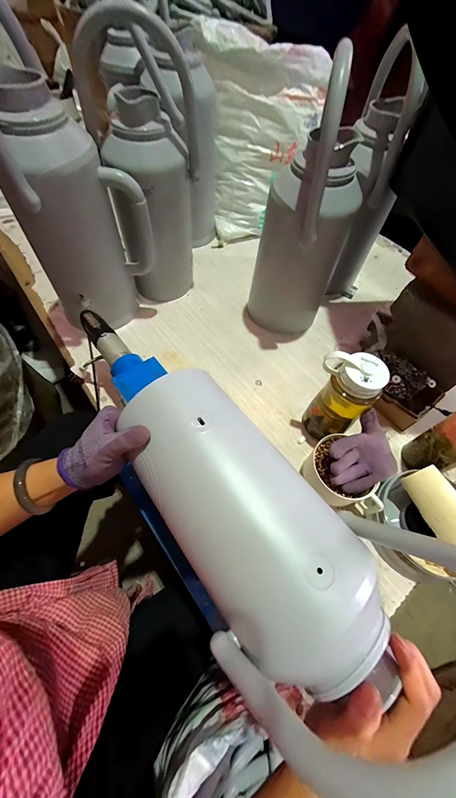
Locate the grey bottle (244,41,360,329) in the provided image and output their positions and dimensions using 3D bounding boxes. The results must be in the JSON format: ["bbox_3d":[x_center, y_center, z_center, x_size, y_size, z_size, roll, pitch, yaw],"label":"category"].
[{"bbox_3d":[0.146,-0.319,0.545,0.159,0.419,0.190,24,62,10],"label":"grey bottle"}]

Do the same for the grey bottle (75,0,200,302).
[{"bbox_3d":[-0.144,-0.386,0.578,0.167,0.400,0.152,-12,62,-9],"label":"grey bottle"}]

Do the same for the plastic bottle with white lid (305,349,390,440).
[{"bbox_3d":[0.187,0.002,0.497,0.079,0.180,0.078,1,60,-2],"label":"plastic bottle with white lid"}]

